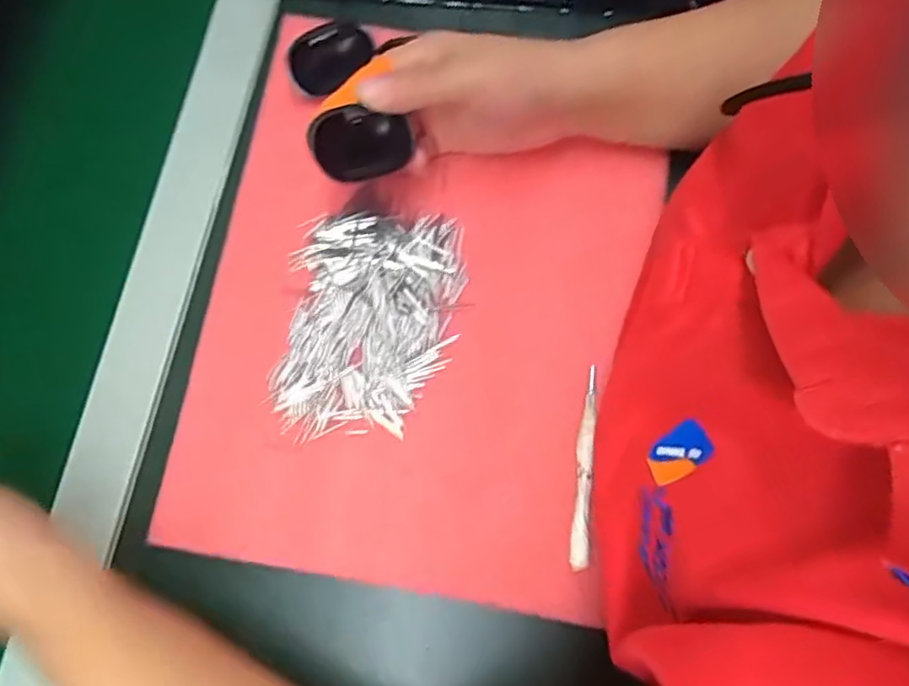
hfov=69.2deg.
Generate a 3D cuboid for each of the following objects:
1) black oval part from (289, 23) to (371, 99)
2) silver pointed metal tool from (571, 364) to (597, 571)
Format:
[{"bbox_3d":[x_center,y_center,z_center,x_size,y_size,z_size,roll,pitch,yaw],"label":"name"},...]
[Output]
[{"bbox_3d":[-0.080,-0.184,0.423,0.053,0.035,0.015,-29,34,-10],"label":"black oval part"},{"bbox_3d":[0.072,0.067,0.364,0.009,0.011,0.108,5,76,4],"label":"silver pointed metal tool"}]

